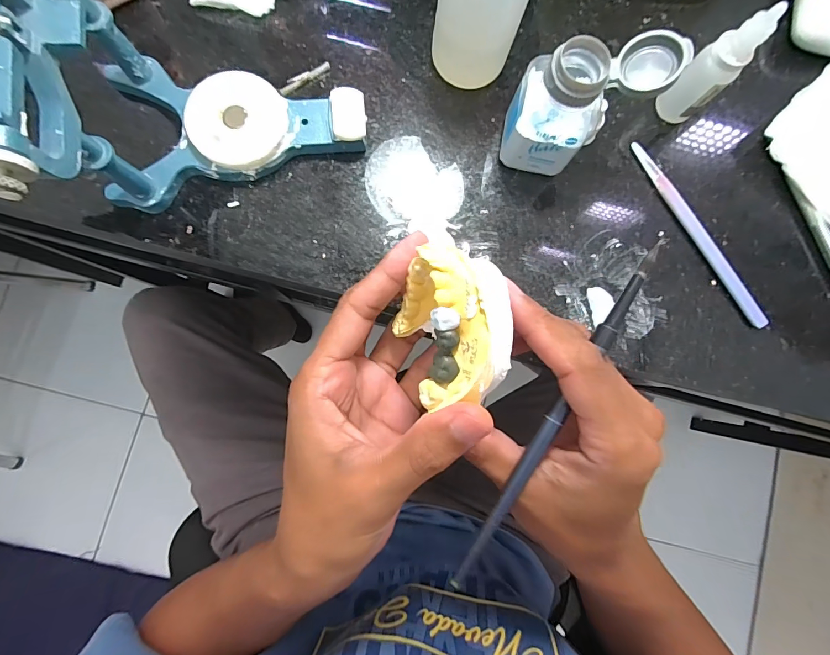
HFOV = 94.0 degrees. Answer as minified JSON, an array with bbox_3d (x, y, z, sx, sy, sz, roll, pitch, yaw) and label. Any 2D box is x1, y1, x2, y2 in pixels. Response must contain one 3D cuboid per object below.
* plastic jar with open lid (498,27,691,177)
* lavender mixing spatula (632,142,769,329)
[{"bbox_3d":[0.089,-0.119,0.214,0.068,0.073,0.043,3,84,-4],"label":"plastic jar with open lid"},{"bbox_3d":[0.182,-0.060,0.248,0.010,0.006,0.139,-32,87,-6],"label":"lavender mixing spatula"}]

